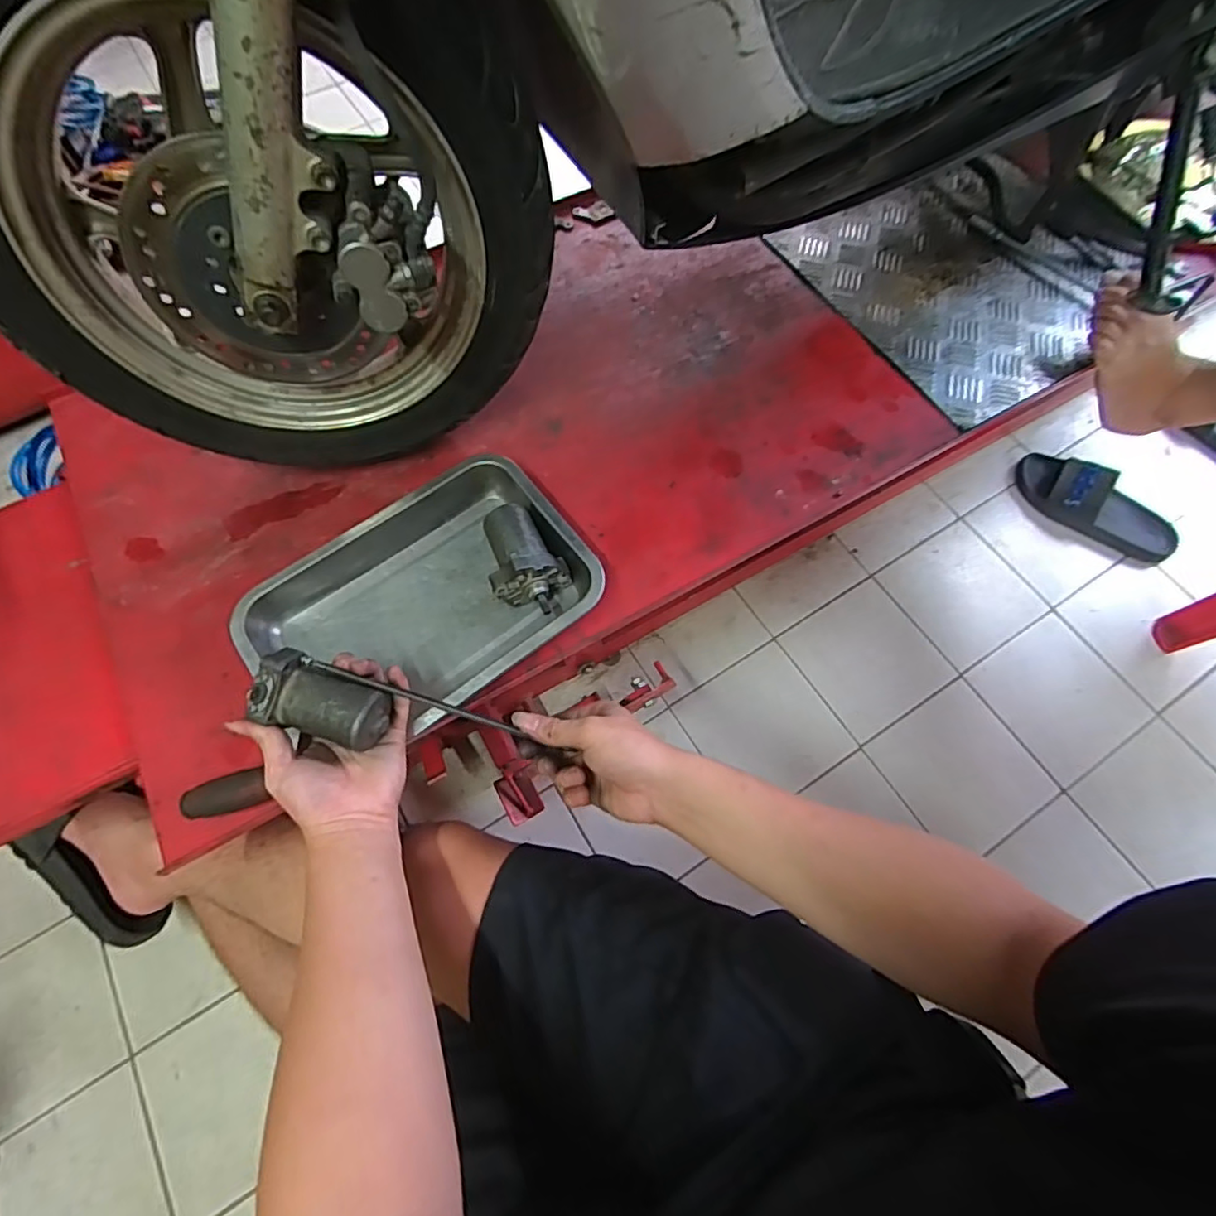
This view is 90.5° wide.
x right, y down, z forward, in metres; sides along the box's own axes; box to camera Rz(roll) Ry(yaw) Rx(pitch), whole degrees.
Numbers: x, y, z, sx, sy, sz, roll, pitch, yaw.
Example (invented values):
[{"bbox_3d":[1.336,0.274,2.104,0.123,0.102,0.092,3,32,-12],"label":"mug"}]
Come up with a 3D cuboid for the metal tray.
[{"bbox_3d":[-0.174,-0.003,0.582,0.305,0.062,0.216,-38,71,-15],"label":"metal tray"}]

